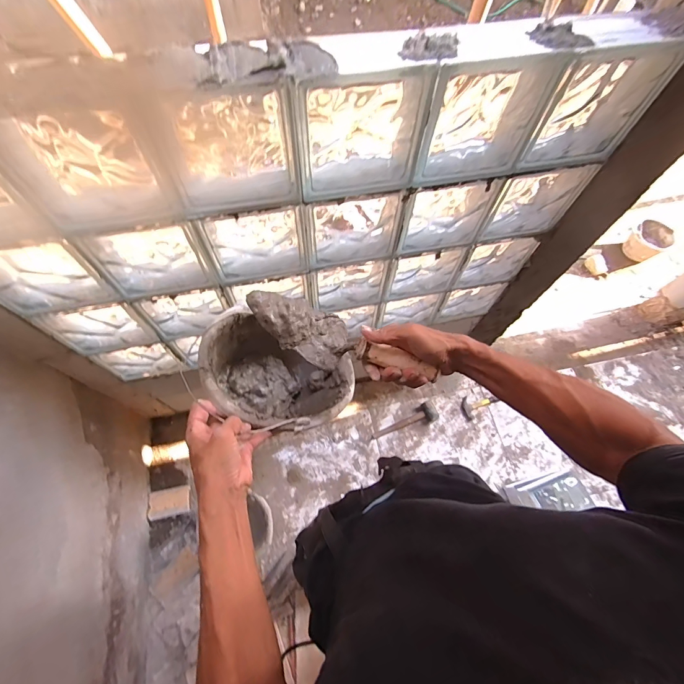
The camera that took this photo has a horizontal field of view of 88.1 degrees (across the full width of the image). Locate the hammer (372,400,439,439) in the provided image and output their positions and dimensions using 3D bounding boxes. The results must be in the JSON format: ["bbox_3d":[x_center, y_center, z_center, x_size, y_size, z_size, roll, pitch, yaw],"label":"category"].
[{"bbox_3d":[0.259,0.331,1.426,0.277,0.045,0.075,-23,68,-13],"label":"hammer"}]

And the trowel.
[{"bbox_3d":[-0.009,-0.002,0.471,0.236,0.057,0.078,21,65,-6],"label":"trowel"}]

